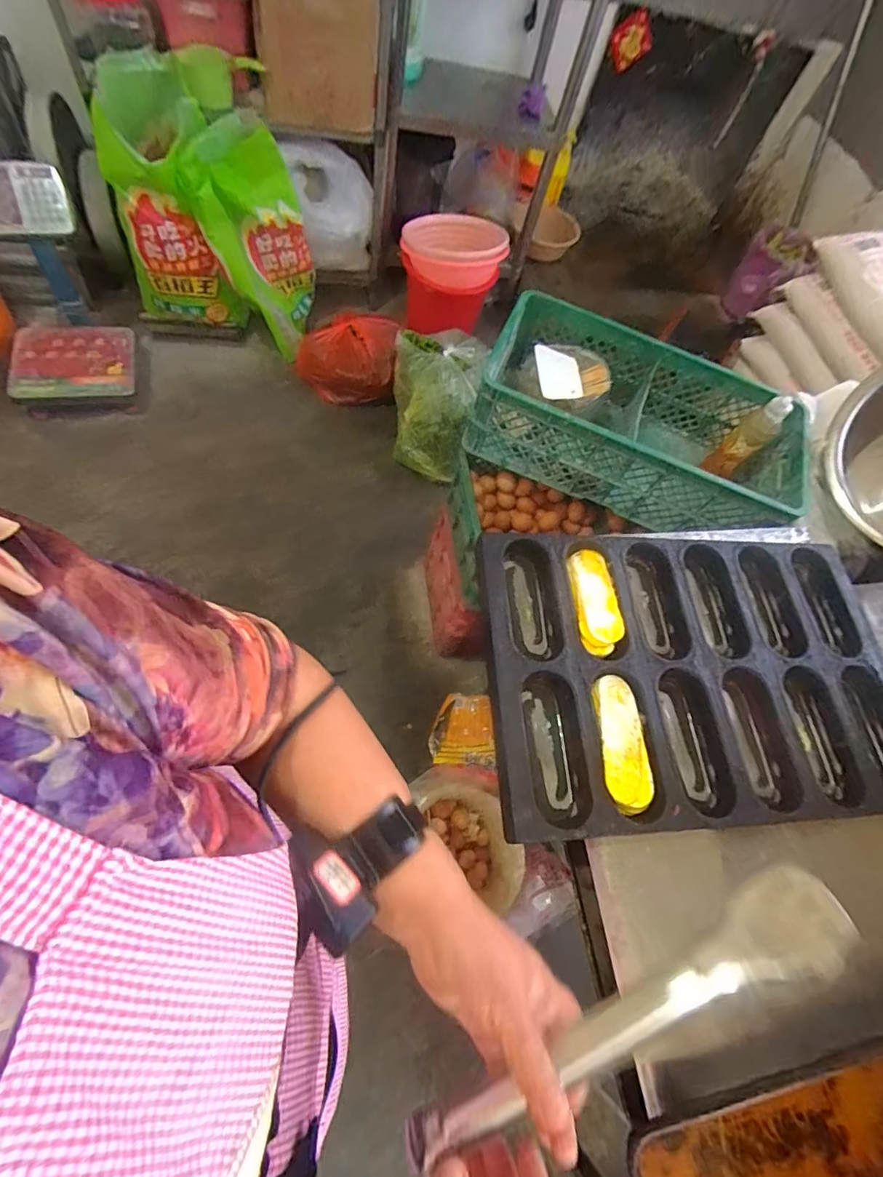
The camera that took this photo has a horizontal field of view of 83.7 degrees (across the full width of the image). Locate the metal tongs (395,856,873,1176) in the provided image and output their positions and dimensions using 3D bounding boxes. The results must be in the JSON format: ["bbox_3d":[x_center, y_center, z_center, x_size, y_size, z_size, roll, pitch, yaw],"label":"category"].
[{"bbox_3d":[0.108,0.252,0.288,0.279,0.030,0.039,-30,71,-1],"label":"metal tongs"}]

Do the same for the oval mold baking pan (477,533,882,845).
[{"bbox_3d":[0.355,0.107,0.695,0.607,0.054,0.415,1,64,-11],"label":"oval mold baking pan"}]

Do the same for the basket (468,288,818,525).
[{"bbox_3d":[0.409,-0.343,1.062,0.645,0.215,0.336,25,63,2],"label":"basket"}]

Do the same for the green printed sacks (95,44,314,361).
[{"bbox_3d":[-0.674,-1.053,1.439,0.513,0.604,0.302,3,64,-9],"label":"green printed sacks"}]

